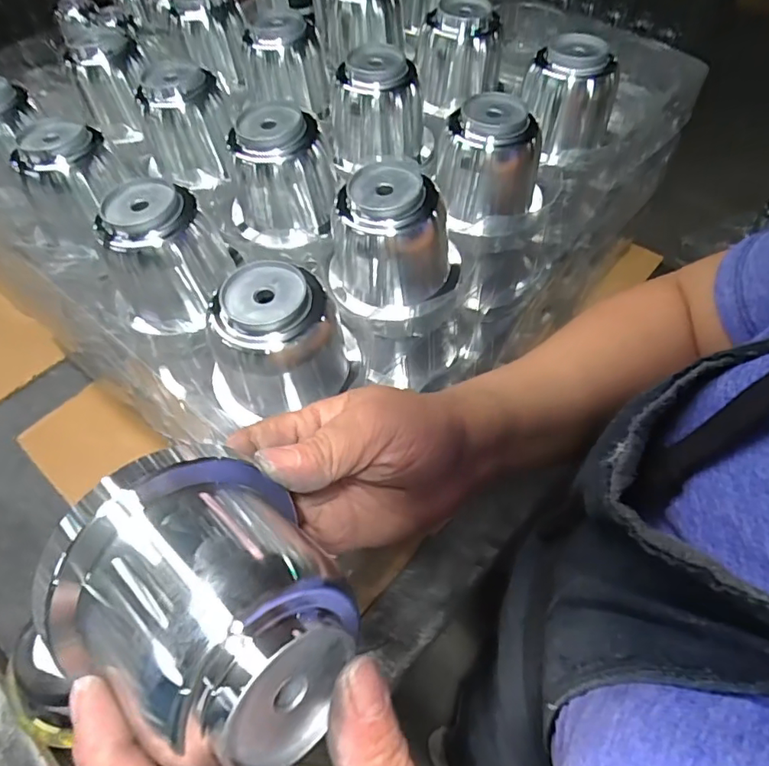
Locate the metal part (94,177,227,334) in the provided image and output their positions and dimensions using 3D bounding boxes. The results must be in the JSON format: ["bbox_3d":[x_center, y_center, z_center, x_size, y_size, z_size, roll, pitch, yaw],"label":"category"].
[{"bbox_3d":[-0.141,-0.080,0.352,0.056,0.076,0.056,0,54,2],"label":"metal part"}]

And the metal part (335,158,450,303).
[{"bbox_3d":[0.006,-0.092,0.351,0.069,0.072,0.055,-34,60,-20],"label":"metal part"}]

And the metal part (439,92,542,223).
[{"bbox_3d":[0.075,-0.157,0.395,0.071,0.070,0.059,5,55,6],"label":"metal part"}]

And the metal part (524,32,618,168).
[{"bbox_3d":[0.145,-0.225,0.438,0.064,0.070,0.067,-26,57,-15],"label":"metal part"}]

